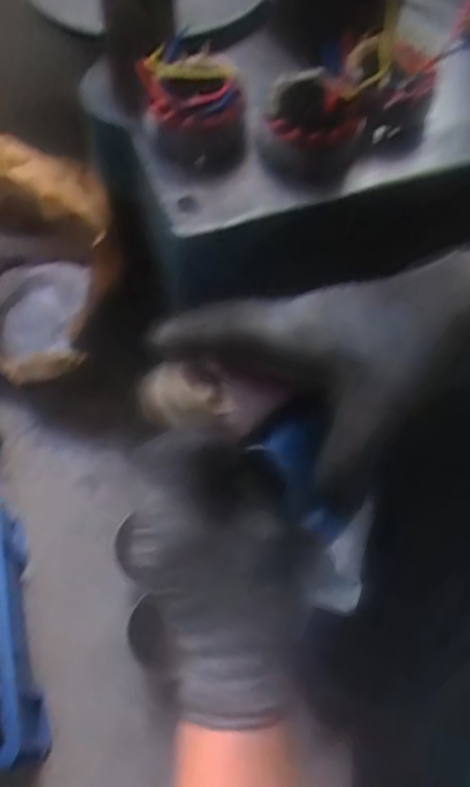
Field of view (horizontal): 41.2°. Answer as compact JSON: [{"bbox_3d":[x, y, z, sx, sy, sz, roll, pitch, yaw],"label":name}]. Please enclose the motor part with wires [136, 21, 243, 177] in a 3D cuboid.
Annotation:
[{"bbox_3d":[-0.033,-0.239,0.527,0.086,0.074,0.086,-2,61,-4],"label":"motor part with wires"}]

